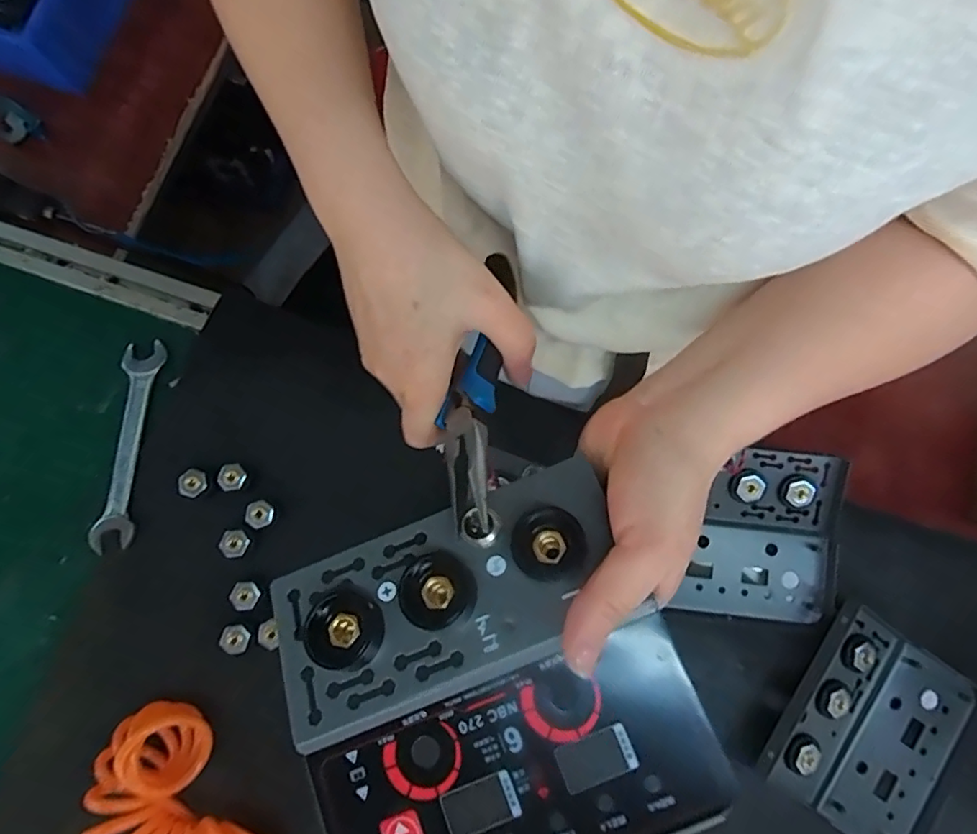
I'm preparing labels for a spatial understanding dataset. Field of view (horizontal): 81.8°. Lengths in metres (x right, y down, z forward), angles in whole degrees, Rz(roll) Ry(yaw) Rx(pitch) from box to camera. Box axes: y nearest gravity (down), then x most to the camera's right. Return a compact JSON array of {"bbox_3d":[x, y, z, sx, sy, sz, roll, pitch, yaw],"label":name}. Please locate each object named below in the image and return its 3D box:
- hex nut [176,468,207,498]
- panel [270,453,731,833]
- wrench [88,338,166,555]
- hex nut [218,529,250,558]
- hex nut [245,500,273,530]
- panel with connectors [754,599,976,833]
[{"bbox_3d":[-0.259,0.058,0.492,0.021,0.007,0.026,35,82,7],"label":"hex nut"},{"bbox_3d":[-0.003,0.110,0.232,0.149,0.026,0.144,-21,78,-4],"label":"panel"},{"bbox_3d":[-0.332,0.023,0.523,0.038,0.014,0.191,0,80,1],"label":"wrench"},{"bbox_3d":[-0.219,0.109,0.484,0.021,0.008,0.023,26,81,6],"label":"hex nut"},{"bbox_3d":[-0.199,0.084,0.487,0.022,0.007,0.021,-35,81,-5],"label":"hex nut"},{"bbox_3d":[0.310,0.253,0.457,0.142,0.044,0.160,32,82,6],"label":"panel with connectors"}]

